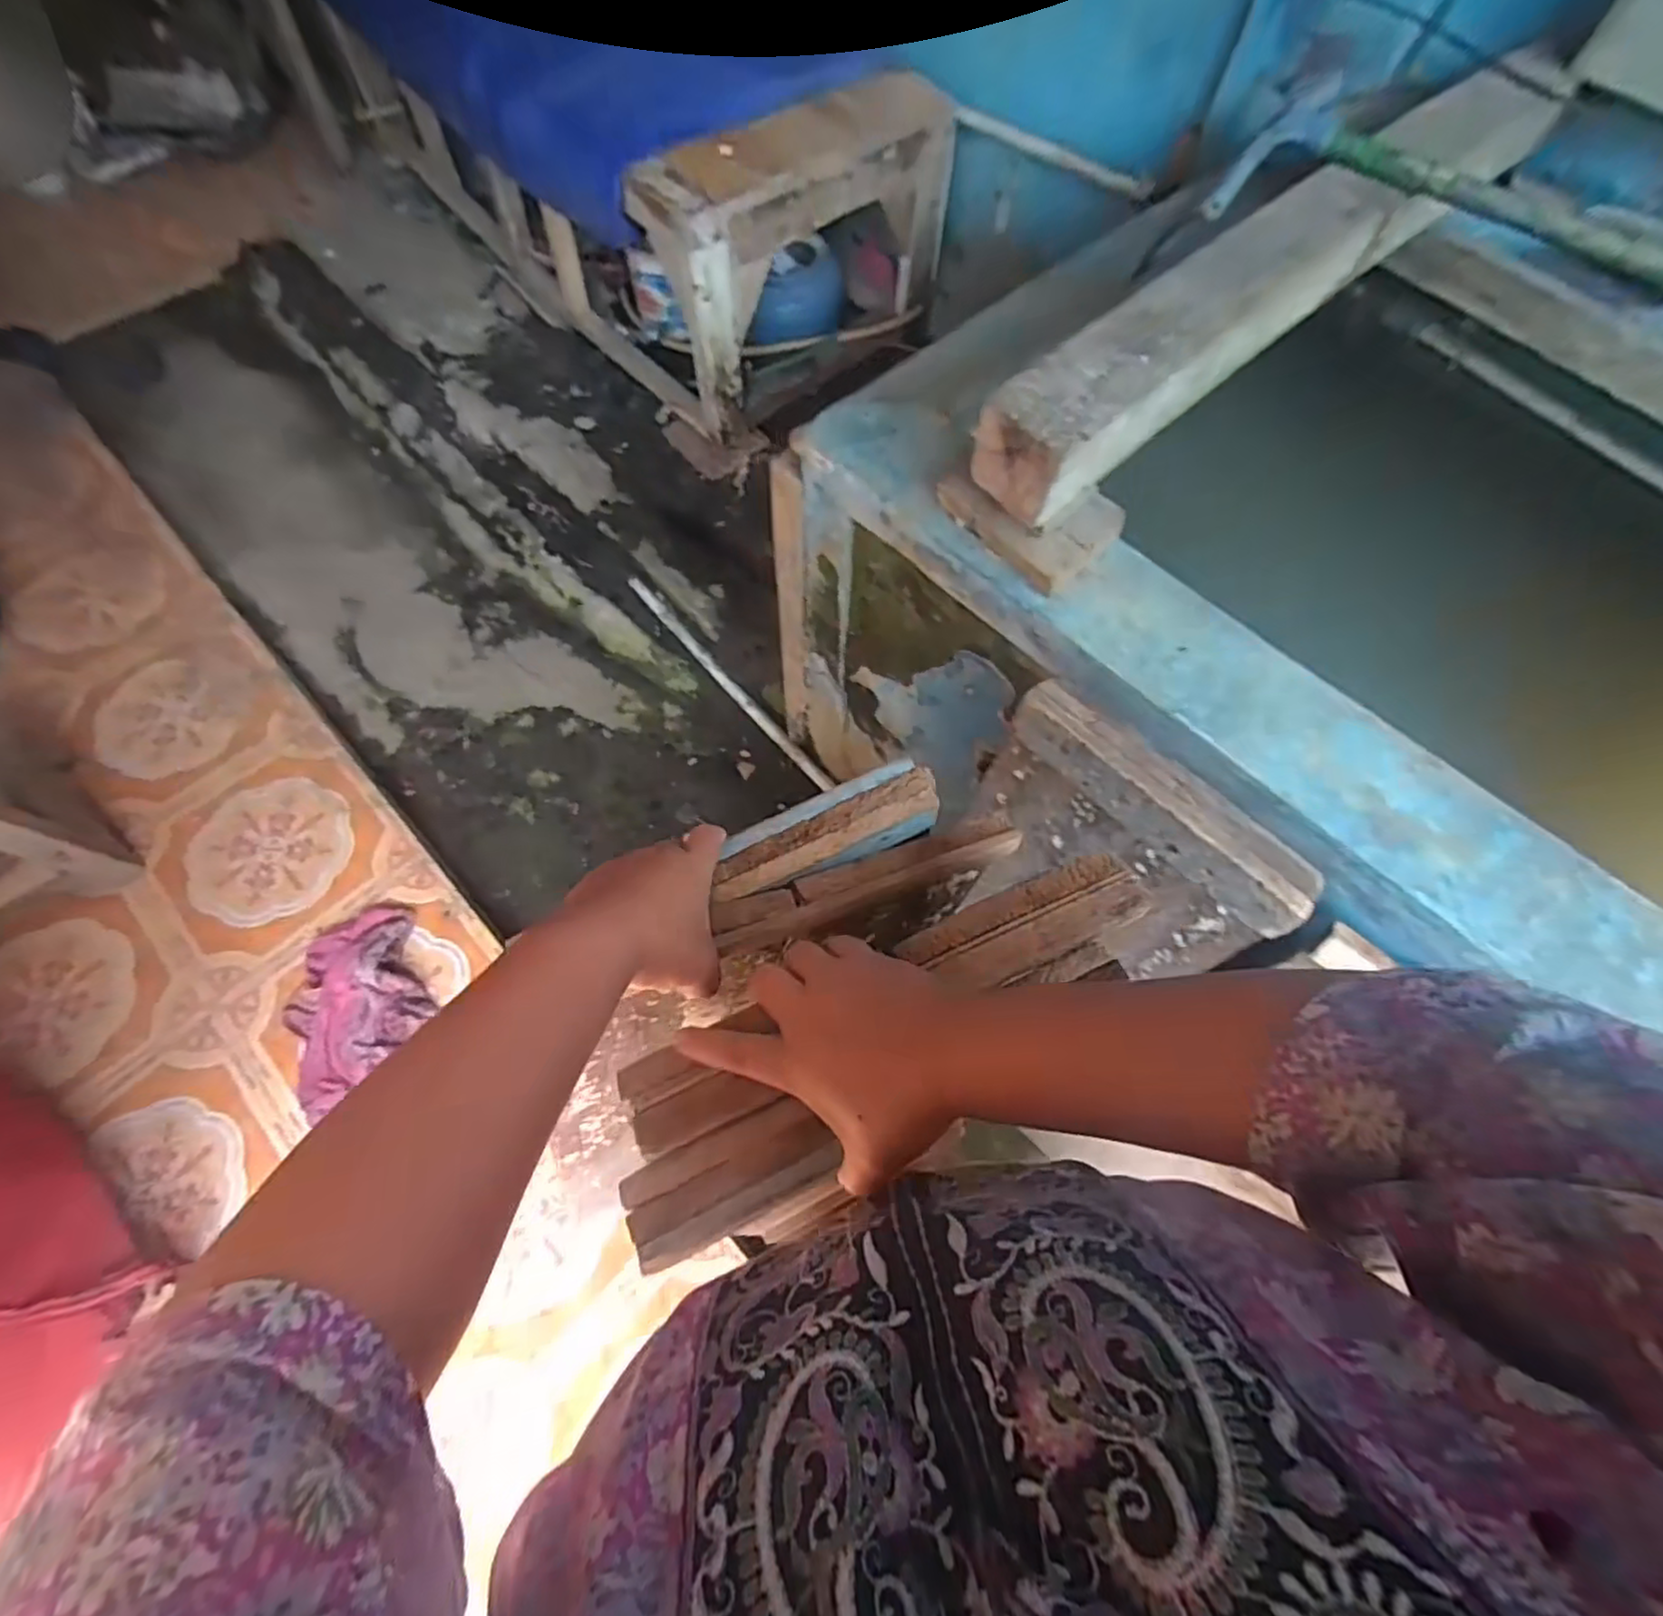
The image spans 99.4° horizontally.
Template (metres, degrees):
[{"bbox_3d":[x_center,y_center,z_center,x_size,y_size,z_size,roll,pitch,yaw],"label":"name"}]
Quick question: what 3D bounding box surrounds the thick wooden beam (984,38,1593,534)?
[{"bbox_3d":[0.478,-0.558,0.705,0.897,0.093,0.089,-40,73,-17],"label":"thick wooden beam"}]

